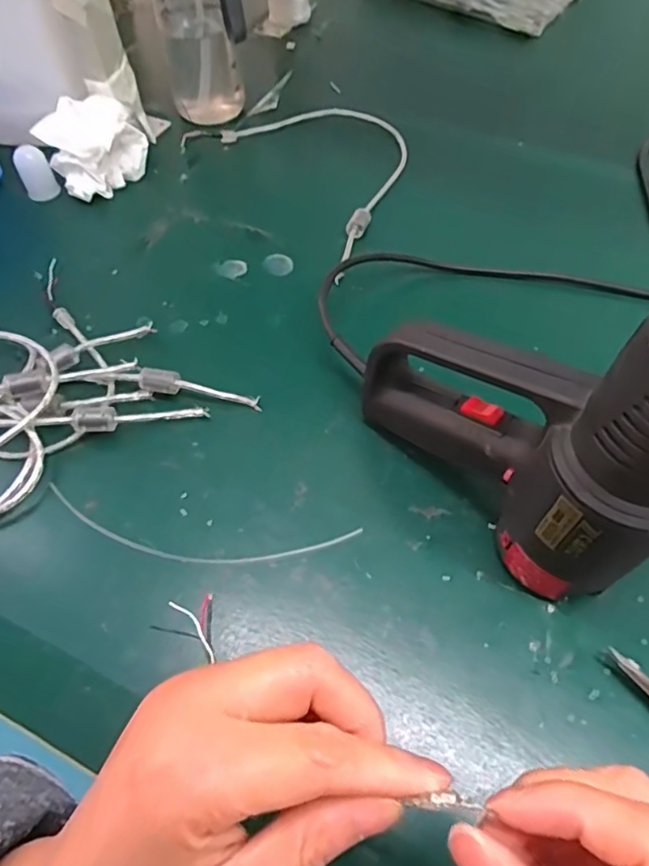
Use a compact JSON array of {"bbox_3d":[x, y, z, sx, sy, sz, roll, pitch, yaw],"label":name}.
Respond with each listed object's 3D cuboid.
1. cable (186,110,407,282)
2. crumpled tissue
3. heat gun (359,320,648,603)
[{"bbox_3d":[0.003,-0.260,0.535,0.190,0.026,0.232,-38,64,-19],"label":"cable"},{"bbox_3d":[-0.212,-0.266,0.520,0.089,0.059,0.060,-38,64,-19],"label":"crumpled tissue"},{"bbox_3d":[0.097,-0.022,0.258,0.053,0.226,0.169,-33,63,-17],"label":"heat gun"}]

